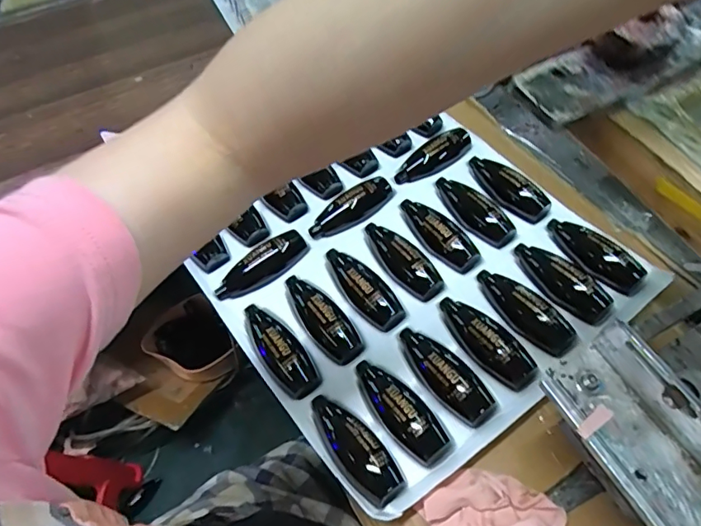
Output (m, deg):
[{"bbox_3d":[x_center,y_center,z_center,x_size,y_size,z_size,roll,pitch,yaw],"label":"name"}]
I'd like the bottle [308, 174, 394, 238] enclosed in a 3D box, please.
[{"bbox_3d":[0.005,-0.060,0.540,0.105,0.022,0.034,-40,66,-20],"label":"bottle"}]

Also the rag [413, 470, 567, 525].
[{"bbox_3d":[0.109,0.192,0.386,0.092,0.023,0.067,-24,61,-12],"label":"rag"}]

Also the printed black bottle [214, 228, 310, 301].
[{"bbox_3d":[-0.090,0.002,0.510,0.103,0.020,0.033,-31,63,-16],"label":"printed black bottle"}]

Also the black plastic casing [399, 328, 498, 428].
[{"bbox_3d":[0.086,0.092,0.440,0.043,0.030,0.102,-34,64,-17],"label":"black plastic casing"}]

